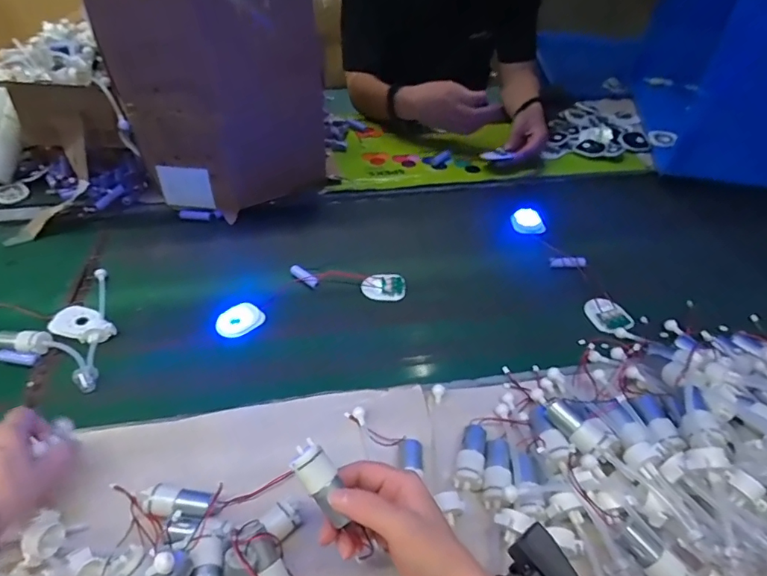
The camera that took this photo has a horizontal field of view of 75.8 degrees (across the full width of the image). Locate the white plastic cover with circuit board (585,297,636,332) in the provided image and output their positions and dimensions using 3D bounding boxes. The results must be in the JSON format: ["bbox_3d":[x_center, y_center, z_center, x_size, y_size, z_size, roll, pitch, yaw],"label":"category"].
[{"bbox_3d":[0.294,0.036,0.642,0.044,0.013,0.056,-12,46,-14],"label":"white plastic cover with circuit board"}]

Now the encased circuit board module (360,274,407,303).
[{"bbox_3d":[0.000,0.000,0.681,0.061,0.014,0.040,-3,44,-5],"label":"encased circuit board module"}]

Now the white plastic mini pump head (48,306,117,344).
[{"bbox_3d":[-0.379,0.047,0.619,0.087,0.019,0.051,26,49,23],"label":"white plastic mini pump head"}]

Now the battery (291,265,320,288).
[{"bbox_3d":[-0.111,-0.017,0.691,0.044,0.014,0.013,27,49,23],"label":"battery"}]

